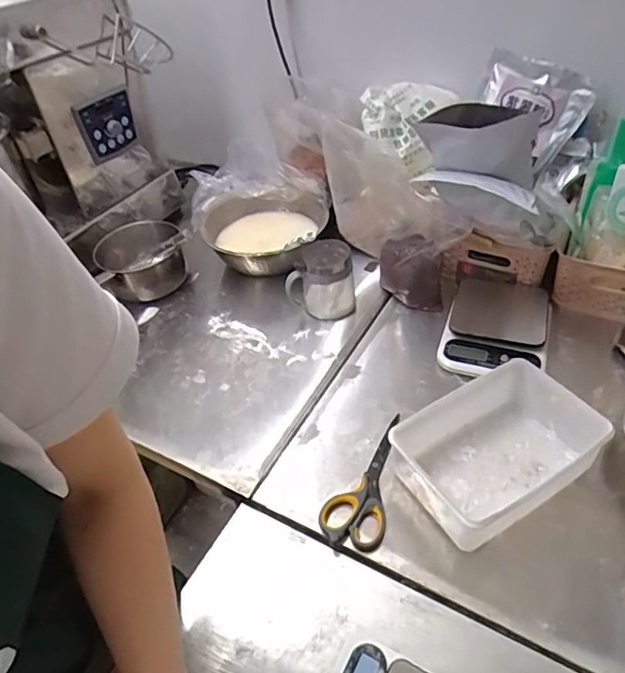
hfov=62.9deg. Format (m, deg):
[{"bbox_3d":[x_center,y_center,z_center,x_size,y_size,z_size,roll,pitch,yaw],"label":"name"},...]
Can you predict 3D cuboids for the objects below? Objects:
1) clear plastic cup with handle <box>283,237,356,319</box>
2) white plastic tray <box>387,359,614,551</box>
[{"bbox_3d":[0.012,-0.090,0.851,0.110,0.113,0.085,-7,43,-1],"label":"clear plastic cup with handle"},{"bbox_3d":[0.216,0.135,0.611,0.208,0.087,0.152,-26,47,-20],"label":"white plastic tray"}]

